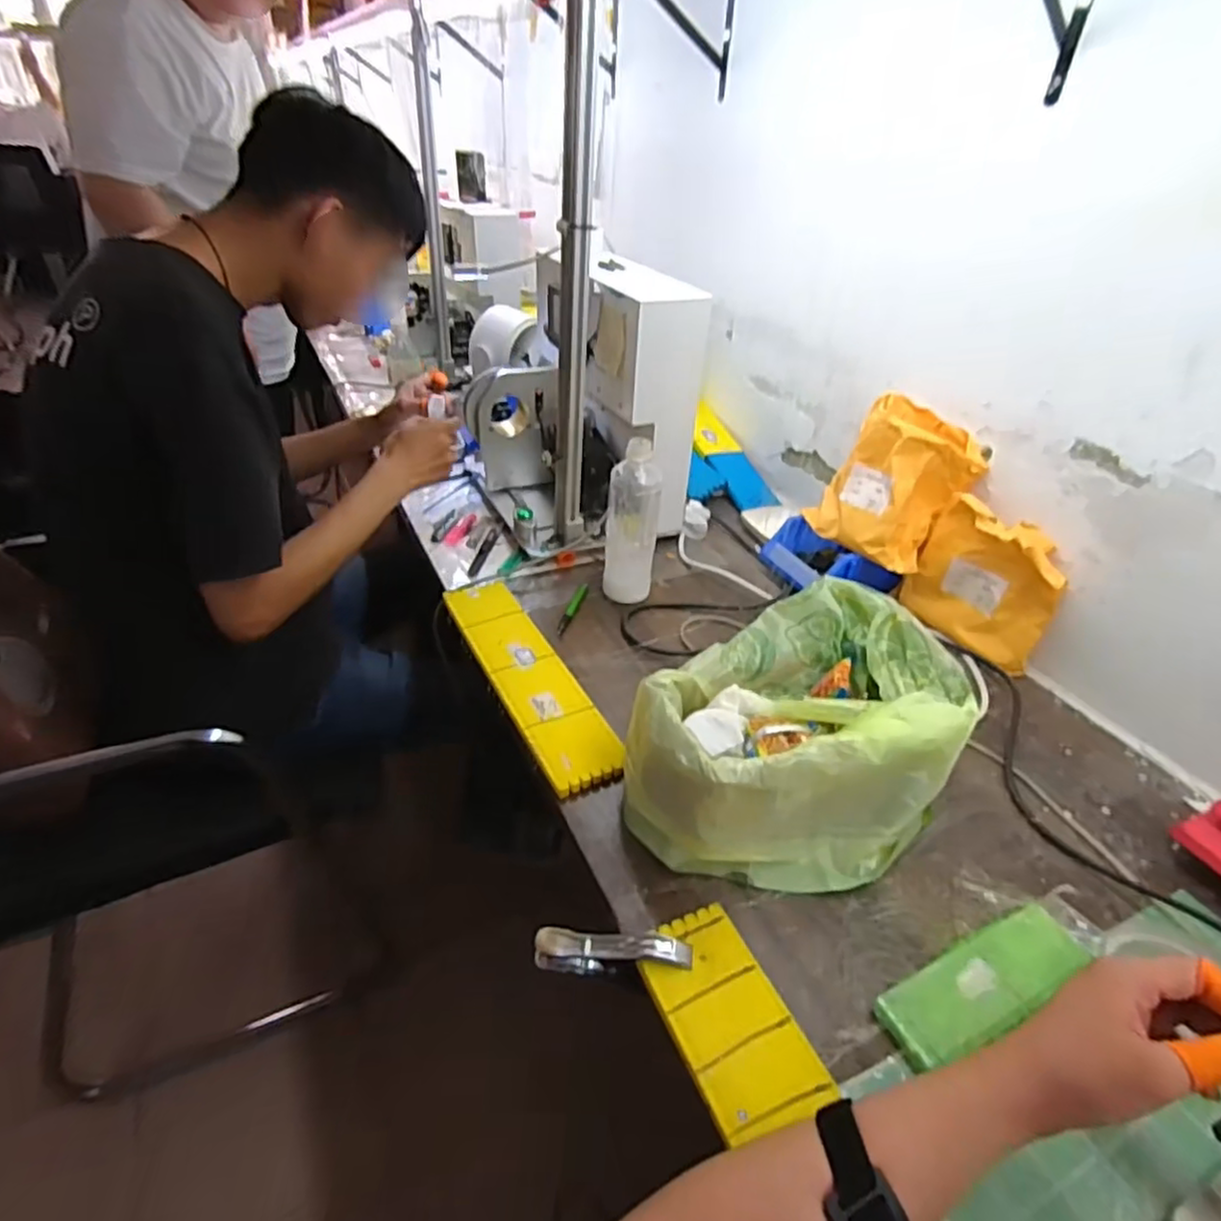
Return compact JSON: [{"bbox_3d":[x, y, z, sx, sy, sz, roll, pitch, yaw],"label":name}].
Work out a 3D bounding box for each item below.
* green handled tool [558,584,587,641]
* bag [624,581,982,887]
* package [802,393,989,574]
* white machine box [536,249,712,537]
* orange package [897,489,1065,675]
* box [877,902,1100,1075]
[{"bbox_3d":[-0.048,-0.003,0.880,0.012,0.009,0.119,11,36,11],"label":"green handled tool"},{"bbox_3d":[0.173,0.116,0.628,0.307,0.128,0.222,-27,45,-36],"label":"bag"},{"bbox_3d":[0.361,-0.157,0.881,0.073,0.191,0.167,2,36,-37],"label":"package"},{"bbox_3d":[0.003,-0.337,1.024,0.128,0.312,0.325,-10,37,-18],"label":"white machine box"},{"bbox_3d":[0.448,-0.035,0.828,0.047,0.163,0.161,-16,40,-25],"label":"orange package"},{"bbox_3d":[0.278,0.276,0.510,0.179,0.018,0.056,-14,39,-23],"label":"box"}]

